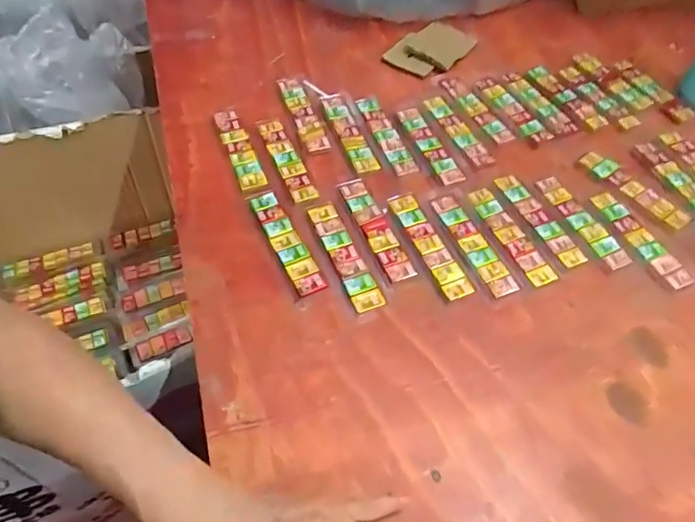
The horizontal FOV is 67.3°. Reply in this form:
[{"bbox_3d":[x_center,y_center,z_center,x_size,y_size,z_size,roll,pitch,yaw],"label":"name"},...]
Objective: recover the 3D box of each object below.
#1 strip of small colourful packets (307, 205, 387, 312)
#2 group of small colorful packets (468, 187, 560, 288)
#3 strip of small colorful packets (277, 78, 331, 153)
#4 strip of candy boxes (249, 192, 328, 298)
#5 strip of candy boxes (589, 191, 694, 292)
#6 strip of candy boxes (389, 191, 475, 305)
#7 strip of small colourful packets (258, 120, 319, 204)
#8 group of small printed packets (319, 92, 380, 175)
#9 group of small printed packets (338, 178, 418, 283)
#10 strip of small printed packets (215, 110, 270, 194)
[{"bbox_3d":[-0.003,-0.007,0.459,0.025,0.004,0.117,-18,57,-15],"label":"strip of small colourful packets"},{"bbox_3d":[0.151,-0.025,0.485,0.027,0.004,0.114,-17,57,-15],"label":"group of small colorful packets"},{"bbox_3d":[-0.048,-0.160,0.566,0.026,0.007,0.120,-15,56,-13],"label":"strip of small colorful packets"},{"bbox_3d":[-0.055,-0.018,0.465,0.025,0.005,0.116,-23,58,-18],"label":"strip of candy boxes"},{"bbox_3d":[0.277,-0.023,0.491,0.031,0.004,0.116,-19,57,-16],"label":"strip of candy boxes"},{"bbox_3d":[0.074,-0.017,0.472,0.026,0.004,0.118,-18,57,-15],"label":"strip of candy boxes"},{"bbox_3d":[-0.061,-0.103,0.526,0.025,0.006,0.117,-19,57,-16],"label":"strip of small colourful packets"},{"bbox_3d":[0.001,-0.137,0.555,0.026,0.005,0.119,-16,57,-14],"label":"group of small printed packets"},{"bbox_3d":[0.026,-0.031,0.479,0.026,0.004,0.119,-18,57,-15],"label":"group of small printed packets"},{"bbox_3d":[-0.110,-0.114,0.534,0.027,0.010,0.115,-17,57,-14],"label":"strip of small printed packets"}]

